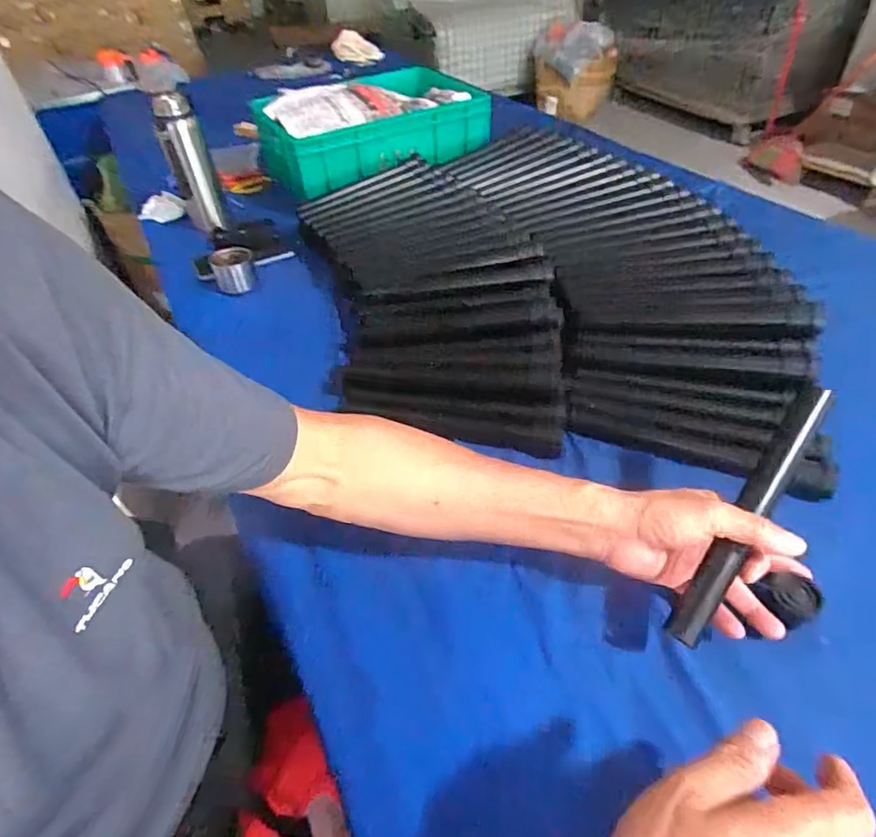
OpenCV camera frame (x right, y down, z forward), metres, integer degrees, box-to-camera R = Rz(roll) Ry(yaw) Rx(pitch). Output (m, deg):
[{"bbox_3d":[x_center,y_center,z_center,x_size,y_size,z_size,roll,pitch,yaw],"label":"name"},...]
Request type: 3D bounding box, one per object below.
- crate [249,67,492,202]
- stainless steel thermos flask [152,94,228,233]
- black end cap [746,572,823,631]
[{"bbox_3d":[-0.134,-0.567,1.094,0.400,0.144,0.309,-25,48,-18],"label":"crate"},{"bbox_3d":[-0.426,-0.432,0.947,0.070,0.226,0.058,-22,47,-16],"label":"stainless steel thermos flask"},{"bbox_3d":[0.272,0.140,0.416,0.035,0.022,0.035,-9,61,17],"label":"black end cap"}]

